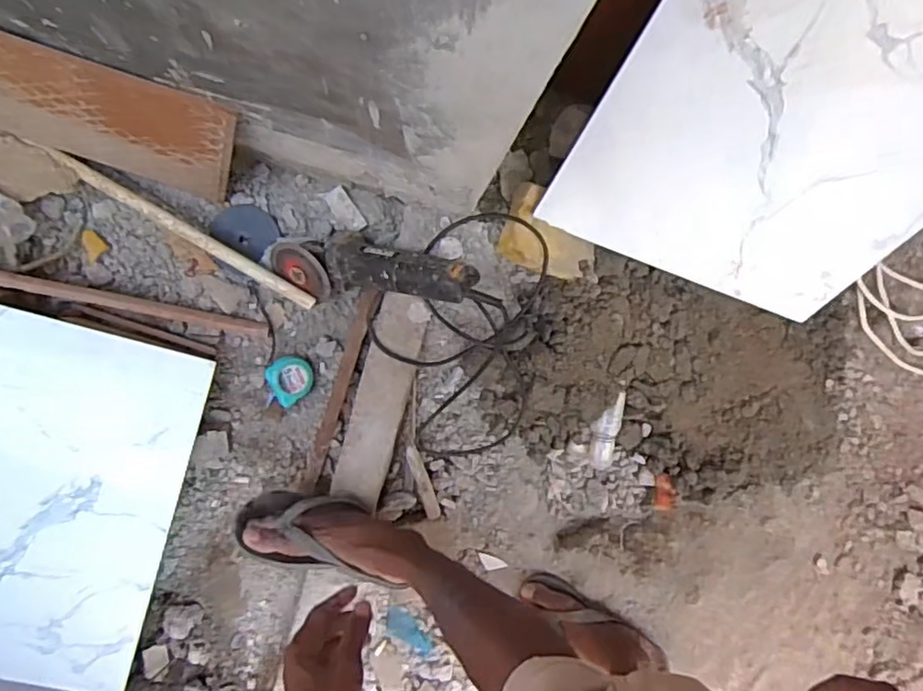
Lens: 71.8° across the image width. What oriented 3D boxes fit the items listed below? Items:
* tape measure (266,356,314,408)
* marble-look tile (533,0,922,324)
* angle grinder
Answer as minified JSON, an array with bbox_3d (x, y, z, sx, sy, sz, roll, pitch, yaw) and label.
[{"bbox_3d":[-0.261,0.051,0.973,0.062,0.048,0.066,0,92,-5],"label":"tape measure"},{"bbox_3d":[0.416,-0.256,0.793,0.480,0.490,0.014,19,51,-11],"label":"marble-look tile"},{"bbox_3d":[-0.125,-0.103,0.867,0.296,0.069,0.088,8,95,19],"label":"angle grinder"}]

